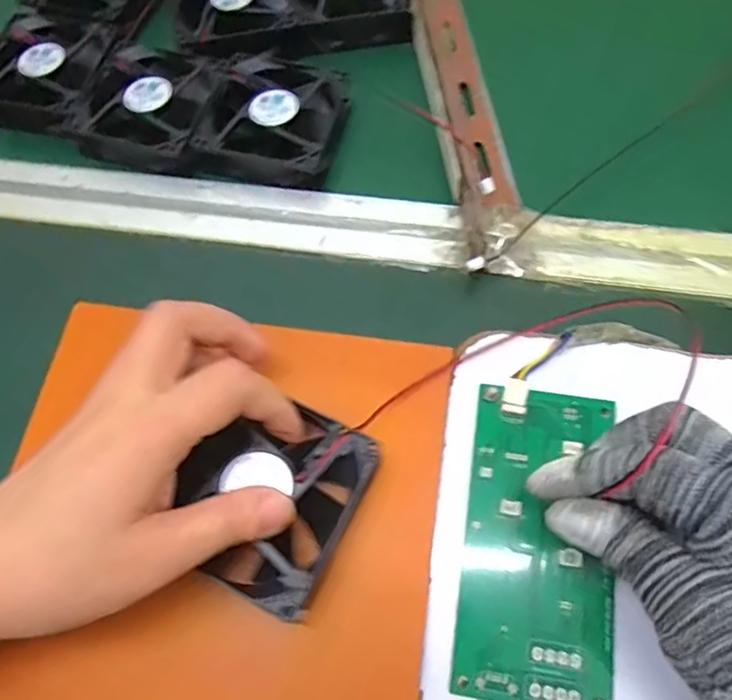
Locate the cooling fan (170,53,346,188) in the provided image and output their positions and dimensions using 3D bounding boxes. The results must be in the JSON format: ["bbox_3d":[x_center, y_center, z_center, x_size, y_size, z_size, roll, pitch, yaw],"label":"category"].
[{"bbox_3d":[-0.061,-0.146,0.371,0.090,0.024,0.088,12,66,9],"label":"cooling fan"}]

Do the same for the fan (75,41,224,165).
[{"bbox_3d":[-0.137,-0.158,0.378,0.087,0.025,0.082,-1,64,3],"label":"fan"}]

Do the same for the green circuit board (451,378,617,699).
[{"bbox_3d":[0.076,0.082,0.261,0.064,0.007,0.134,4,69,4],"label":"green circuit board"}]

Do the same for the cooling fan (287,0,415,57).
[{"bbox_3d":[-0.014,-0.250,0.411,0.083,0.022,0.087,-7,64,0],"label":"cooling fan"}]

